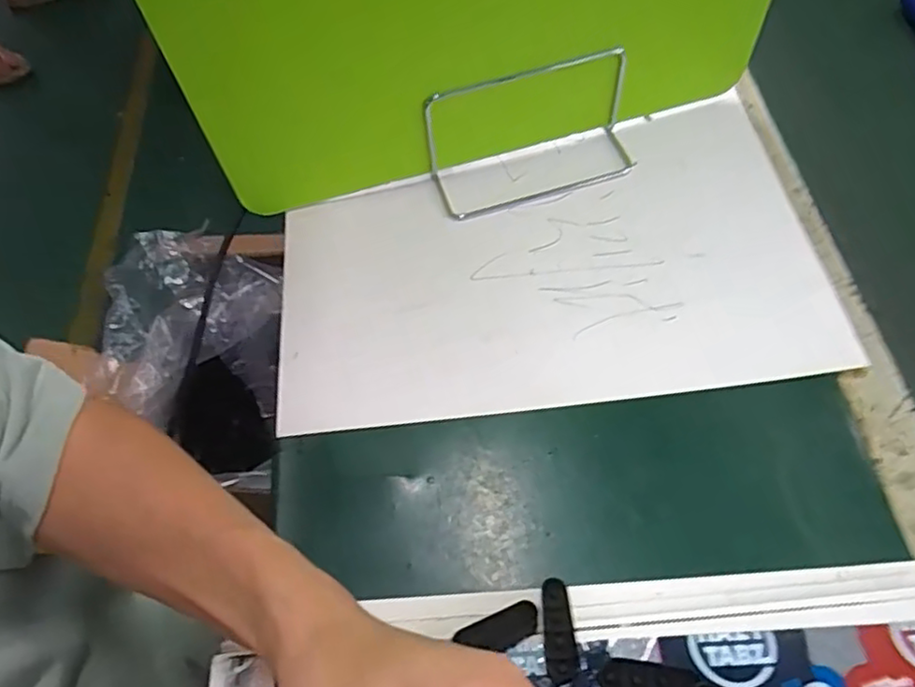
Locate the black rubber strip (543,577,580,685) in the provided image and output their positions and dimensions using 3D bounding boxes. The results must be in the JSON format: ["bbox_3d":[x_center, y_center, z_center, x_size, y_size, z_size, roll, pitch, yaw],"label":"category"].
[{"bbox_3d":[0.051,0.145,0.327,0.015,0.004,0.048,-7,55,1],"label":"black rubber strip"}]

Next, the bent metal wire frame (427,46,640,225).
[{"bbox_3d":[0.058,-0.154,0.470,0.156,0.081,0.057,-17,60,-5],"label":"bent metal wire frame"}]

